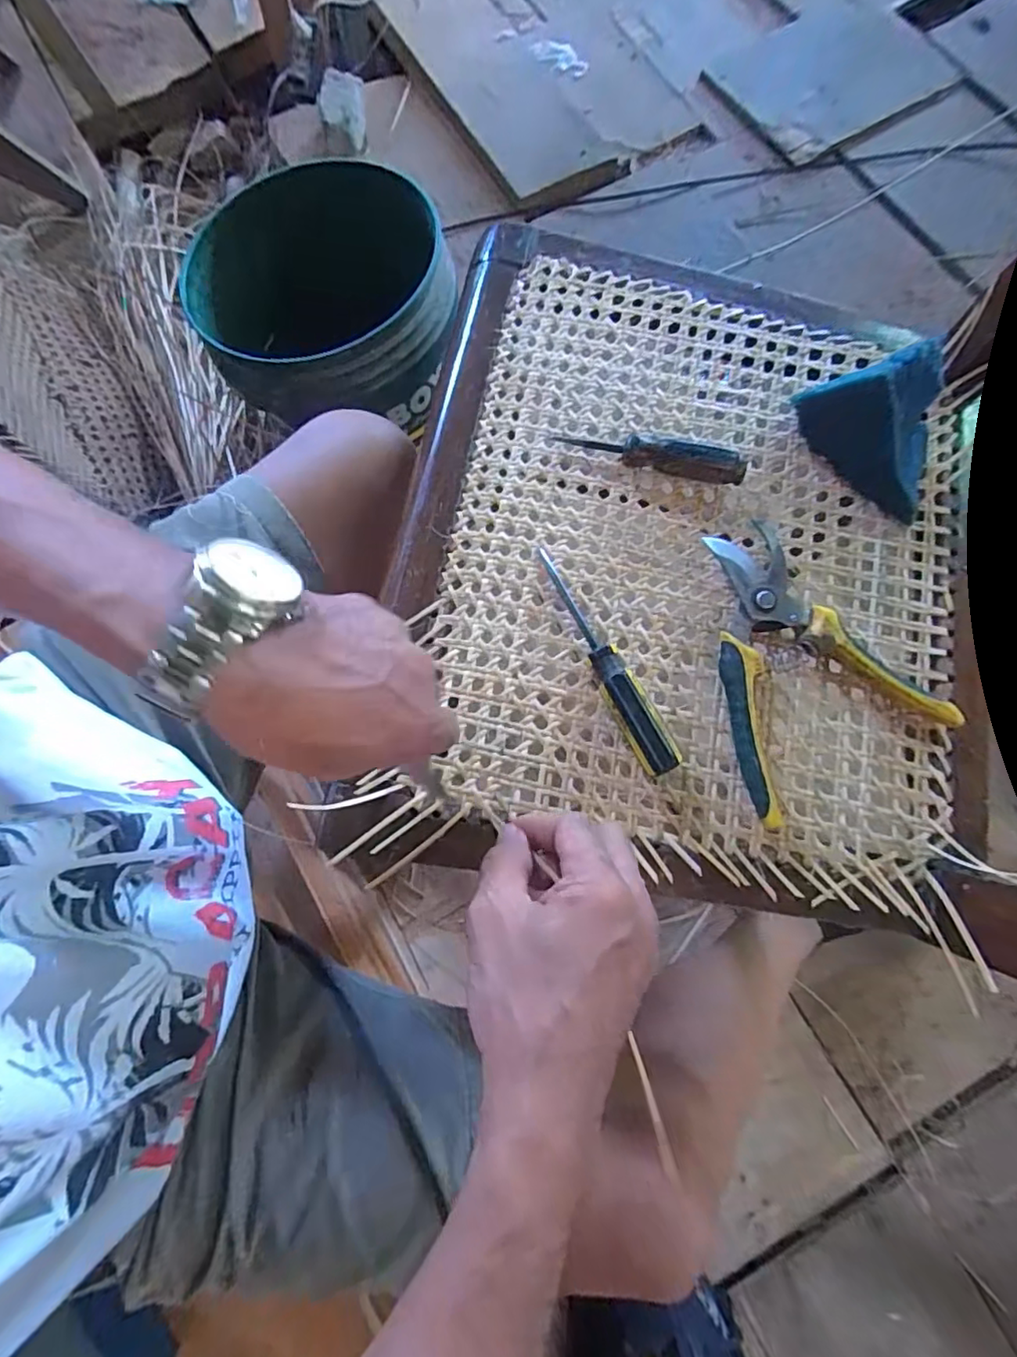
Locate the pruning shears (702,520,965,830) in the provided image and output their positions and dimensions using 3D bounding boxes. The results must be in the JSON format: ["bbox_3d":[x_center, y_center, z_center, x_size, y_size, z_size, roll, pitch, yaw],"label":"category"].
[{"bbox_3d":[0.170,-0.013,0.364,0.129,0.020,0.166,-30,79,-6],"label":"pruning shears"}]

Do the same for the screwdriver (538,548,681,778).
[{"bbox_3d":[0.059,-0.014,0.370,0.022,0.023,0.162,-26,78,-5],"label":"screwdriver"}]

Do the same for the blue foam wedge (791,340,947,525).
[{"bbox_3d":[0.246,-0.166,0.372,0.062,0.064,0.109,-41,80,-8],"label":"blue foam wedge"}]

